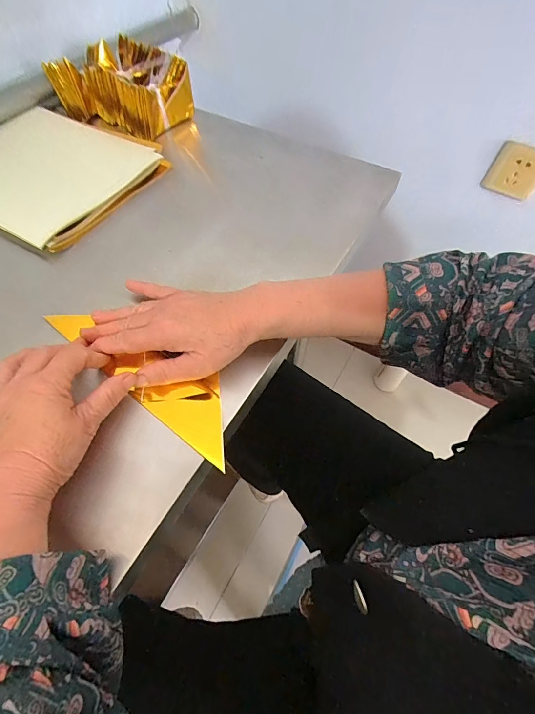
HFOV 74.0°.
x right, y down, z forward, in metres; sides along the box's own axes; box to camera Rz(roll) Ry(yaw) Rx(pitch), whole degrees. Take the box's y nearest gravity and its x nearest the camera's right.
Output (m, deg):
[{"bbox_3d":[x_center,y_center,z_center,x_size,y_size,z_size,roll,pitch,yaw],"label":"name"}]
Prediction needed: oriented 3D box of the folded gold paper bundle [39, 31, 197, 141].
[{"bbox_3d":[-0.225,-0.418,0.557,0.203,0.083,0.106,25,67,13],"label":"folded gold paper bundle"}]

